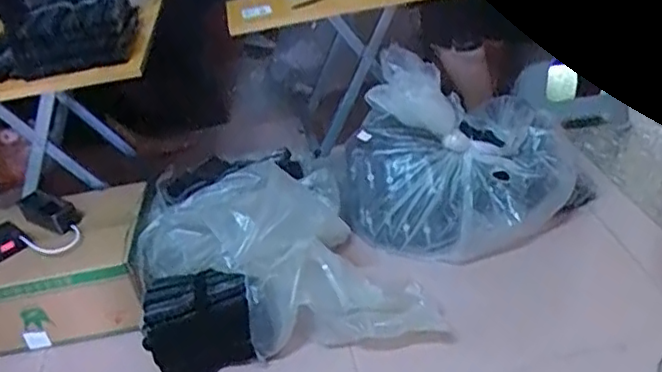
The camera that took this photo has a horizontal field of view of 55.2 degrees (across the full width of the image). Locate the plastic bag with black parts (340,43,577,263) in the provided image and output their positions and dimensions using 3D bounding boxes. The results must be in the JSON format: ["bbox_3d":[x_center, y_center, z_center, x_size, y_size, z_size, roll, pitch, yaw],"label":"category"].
[{"bbox_3d":[0.268,-0.078,1.347,0.502,0.349,0.305,-6,35,2],"label":"plastic bag with black parts"}]

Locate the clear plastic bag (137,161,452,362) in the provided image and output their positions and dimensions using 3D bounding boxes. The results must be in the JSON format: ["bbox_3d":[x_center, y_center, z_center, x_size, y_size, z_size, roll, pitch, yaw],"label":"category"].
[{"bbox_3d":[-0.097,0.144,1.210,0.508,0.226,0.382,-15,36,-11],"label":"clear plastic bag"}]

